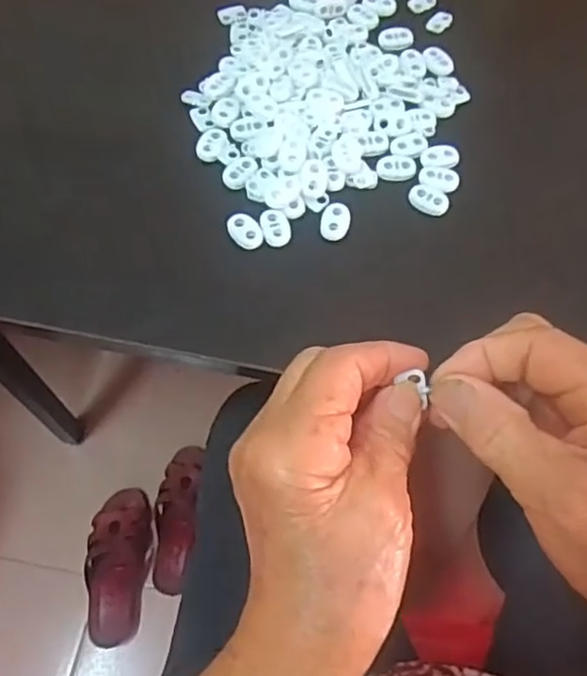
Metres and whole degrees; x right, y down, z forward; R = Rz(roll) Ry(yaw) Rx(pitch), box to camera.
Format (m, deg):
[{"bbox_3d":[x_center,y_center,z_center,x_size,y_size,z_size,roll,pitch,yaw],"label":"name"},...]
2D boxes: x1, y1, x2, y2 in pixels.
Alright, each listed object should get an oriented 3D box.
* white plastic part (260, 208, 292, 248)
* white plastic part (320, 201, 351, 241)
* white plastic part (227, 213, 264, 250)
[{"bbox_3d":[-0.010,-0.060,0.345,0.015,0.005,0.021,-15,67,-7],"label":"white plastic part"},{"bbox_3d":[0.023,-0.065,0.347,0.015,0.004,0.022,12,66,5],"label":"white plastic part"},{"bbox_3d":[-0.026,-0.059,0.342,0.015,0.004,0.023,-37,71,-15],"label":"white plastic part"}]

